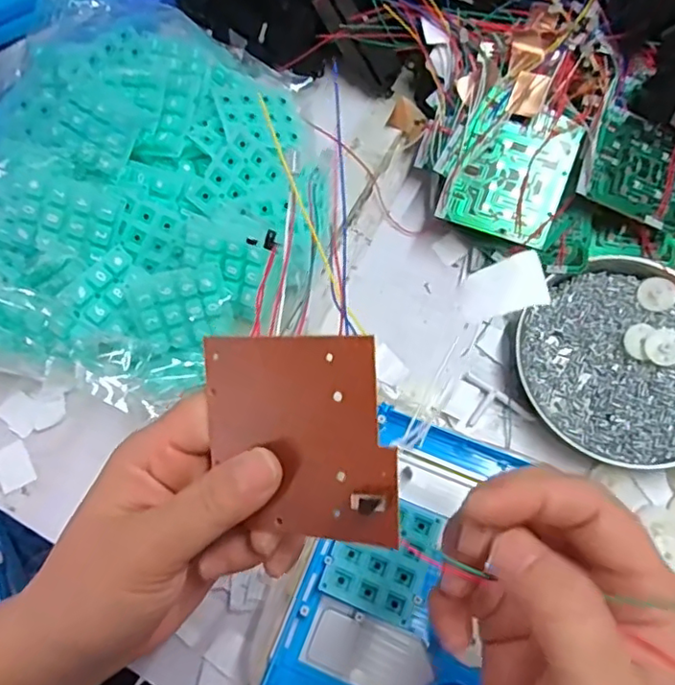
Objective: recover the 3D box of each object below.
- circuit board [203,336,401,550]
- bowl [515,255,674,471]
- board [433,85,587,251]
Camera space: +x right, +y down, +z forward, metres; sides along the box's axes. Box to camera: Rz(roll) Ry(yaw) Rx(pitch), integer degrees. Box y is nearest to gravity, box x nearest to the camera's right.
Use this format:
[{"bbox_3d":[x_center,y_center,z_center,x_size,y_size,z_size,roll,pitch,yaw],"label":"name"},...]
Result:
[{"bbox_3d":[-0.014,0.033,0.209,0.072,0.004,0.070,0,96,25],"label":"circuit board"},{"bbox_3d":[0.187,0.011,0.377,0.125,0.022,0.130,-1,70,2],"label":"bowl"},{"bbox_3d":[0.115,-0.114,0.388,0.072,0.006,0.088,21,93,4],"label":"board"}]

